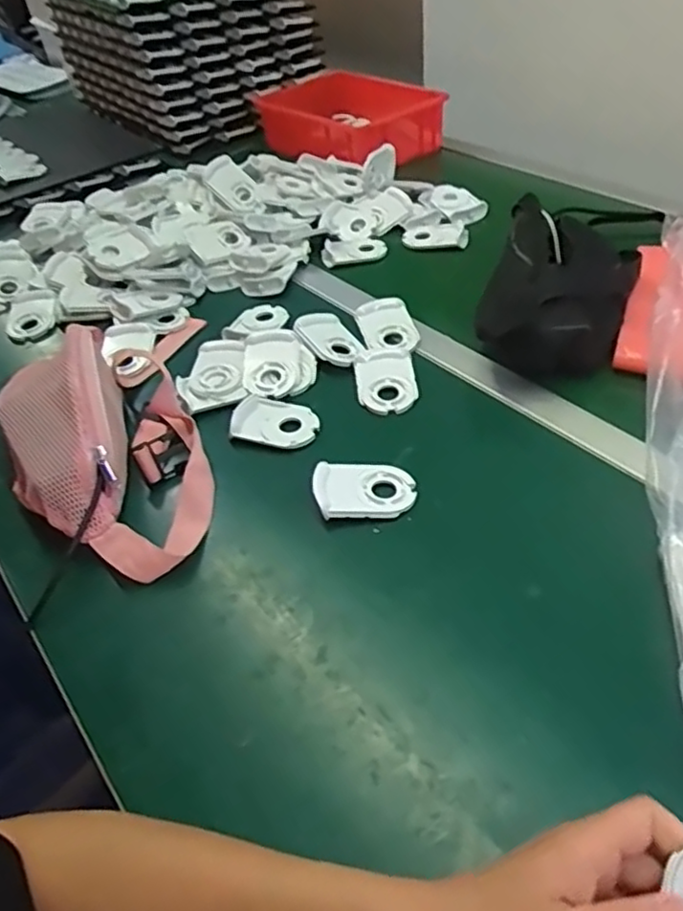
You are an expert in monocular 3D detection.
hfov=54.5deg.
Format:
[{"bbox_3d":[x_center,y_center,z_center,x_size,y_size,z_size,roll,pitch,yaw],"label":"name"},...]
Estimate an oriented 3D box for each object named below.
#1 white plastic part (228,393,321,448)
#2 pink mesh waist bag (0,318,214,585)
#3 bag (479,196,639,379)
[{"bbox_3d":[-0.063,-0.031,0.640,0.082,0.016,0.061,7,45,14],"label":"white plastic part"},{"bbox_3d":[-0.222,-0.048,0.618,0.174,0.098,0.376,-14,43,-7],"label":"pink mesh waist bag"},{"bbox_3d":[0.230,-0.171,0.702,0.142,0.097,0.235,12,46,20],"label":"bag"}]

